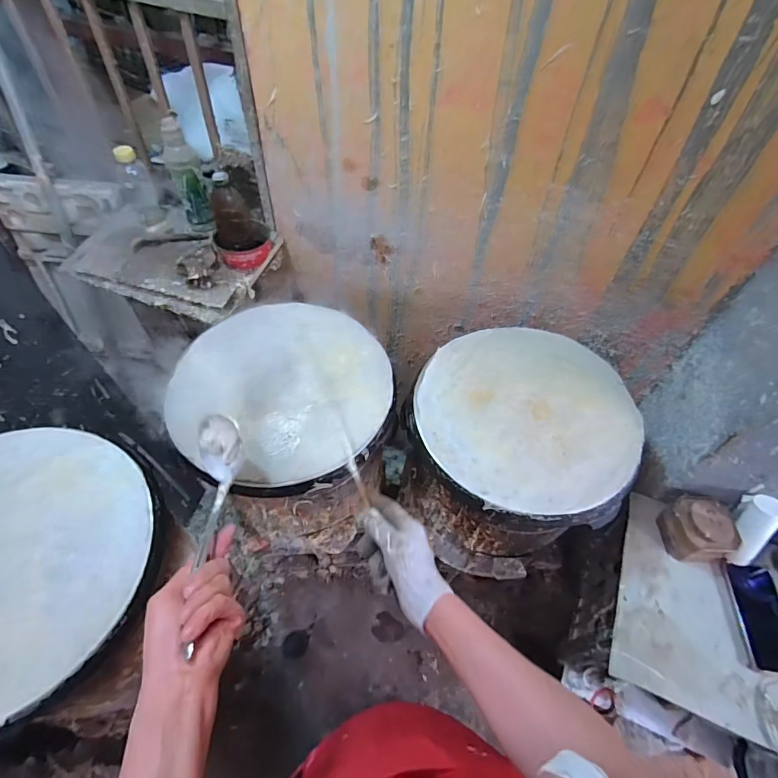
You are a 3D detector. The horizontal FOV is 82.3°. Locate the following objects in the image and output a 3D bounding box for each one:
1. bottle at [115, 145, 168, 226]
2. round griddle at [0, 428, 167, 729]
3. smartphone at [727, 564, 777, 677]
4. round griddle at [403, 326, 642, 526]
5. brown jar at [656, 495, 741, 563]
[{"bbox_3d":[-0.589,-0.476,1.051,0.074,0.174,0.063,-23,58,-21],"label":"bottle"},{"bbox_3d":[-0.515,0.224,0.595,0.385,0.053,0.368,2,52,-3],"label":"round griddle"},{"bbox_3d":[0.635,0.389,0.755,0.090,0.016,0.172,12,53,5],"label":"smartphone"},{"bbox_3d":[0.232,0.034,0.777,0.370,0.059,0.385,2,52,-3],"label":"round griddle"},{"bbox_3d":[0.560,0.251,0.802,0.109,0.092,0.106,2,52,-3],"label":"brown jar"}]

